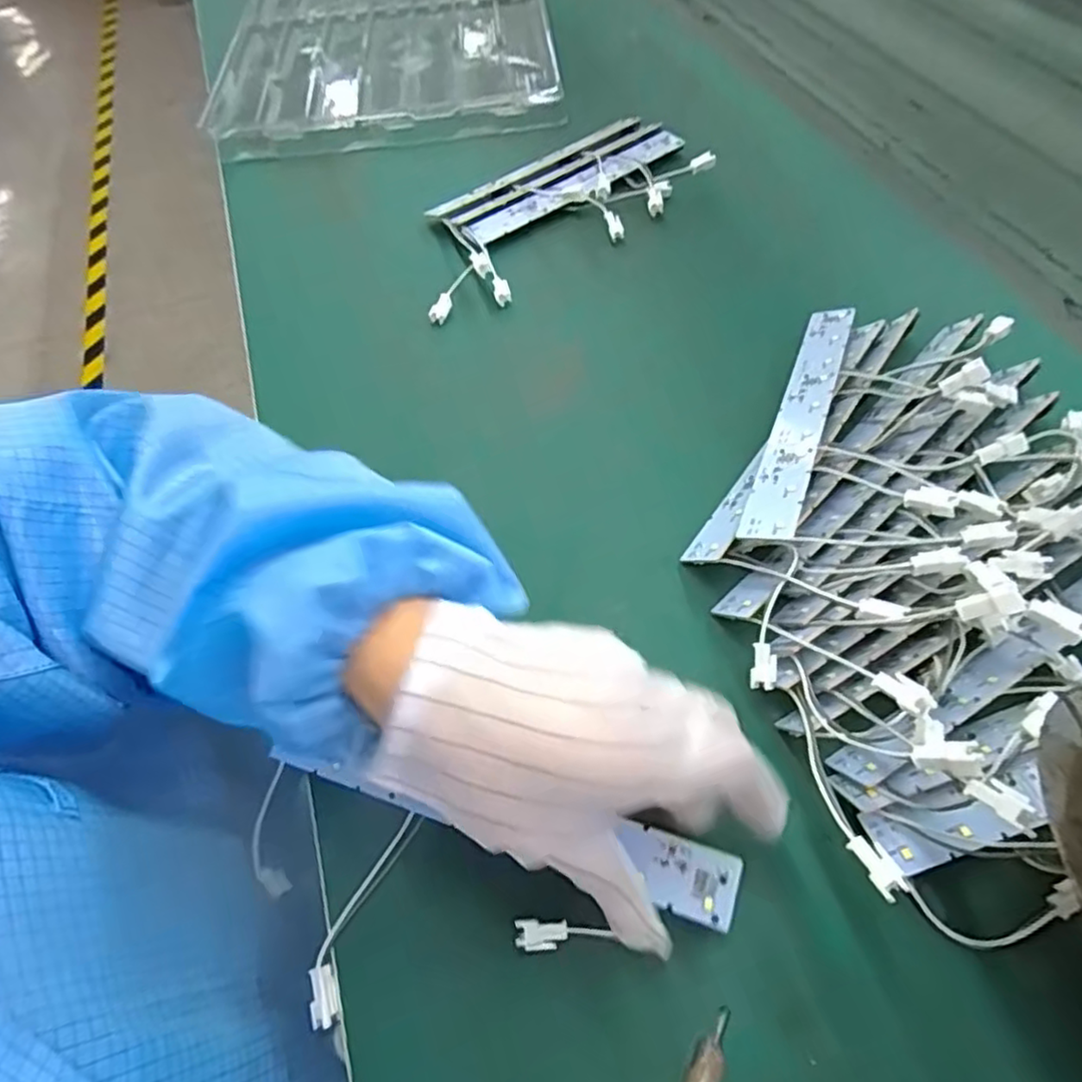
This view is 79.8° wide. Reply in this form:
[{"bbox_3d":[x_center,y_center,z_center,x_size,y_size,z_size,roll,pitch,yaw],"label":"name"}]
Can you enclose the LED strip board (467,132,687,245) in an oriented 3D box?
[{"bbox_3d":[0.029,-0.271,0.491,0.188,0.009,0.026,-32,61,-15],"label":"LED strip board"}]

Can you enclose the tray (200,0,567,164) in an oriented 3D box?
[{"bbox_3d":[-0.158,-0.562,0.692,0.318,0.031,0.531,-5,58,-1],"label":"tray"}]

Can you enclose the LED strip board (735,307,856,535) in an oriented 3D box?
[{"bbox_3d":[0.138,-0.069,0.338,0.026,0.005,0.188,6,49,31],"label":"LED strip board"}]

